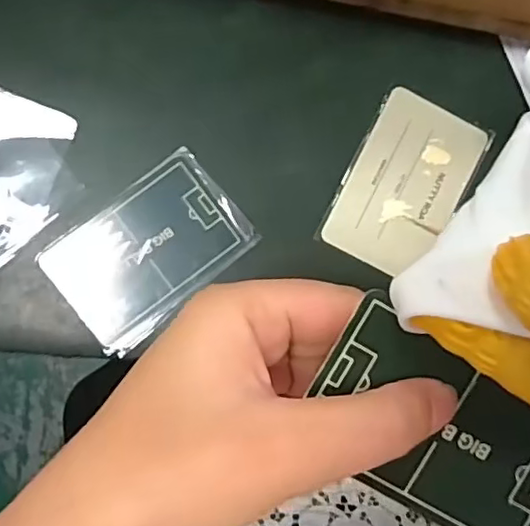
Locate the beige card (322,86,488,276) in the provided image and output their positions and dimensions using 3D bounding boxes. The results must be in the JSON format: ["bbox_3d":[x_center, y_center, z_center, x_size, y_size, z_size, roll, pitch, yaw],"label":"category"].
[{"bbox_3d":[0.069,-0.038,0.299,0.053,0.004,0.083,26,88,0],"label":"beige card"}]

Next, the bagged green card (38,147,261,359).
[{"bbox_3d":[-0.054,-0.006,0.287,0.087,0.010,0.061,-38,93,-4],"label":"bagged green card"}]

